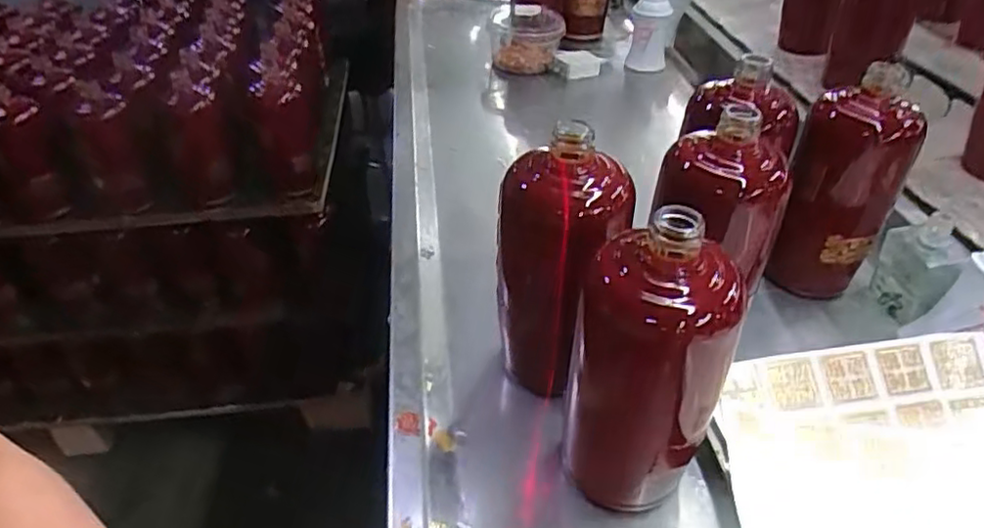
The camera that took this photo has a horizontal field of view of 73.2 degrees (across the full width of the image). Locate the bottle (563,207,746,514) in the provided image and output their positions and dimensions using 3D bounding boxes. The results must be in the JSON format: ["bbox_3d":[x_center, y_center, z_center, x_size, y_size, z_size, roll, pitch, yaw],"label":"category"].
[{"bbox_3d":[0.085,0.054,0.368,0.088,0.176,0.062,10,40,17],"label":"bottle"}]

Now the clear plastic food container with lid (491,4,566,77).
[{"bbox_3d":[0.050,-0.328,0.972,0.107,0.072,0.099,3,39,8],"label":"clear plastic food container with lid"}]

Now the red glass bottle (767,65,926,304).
[{"bbox_3d":[0.287,-0.055,0.548,0.082,0.187,0.068,17,43,23],"label":"red glass bottle"}]

